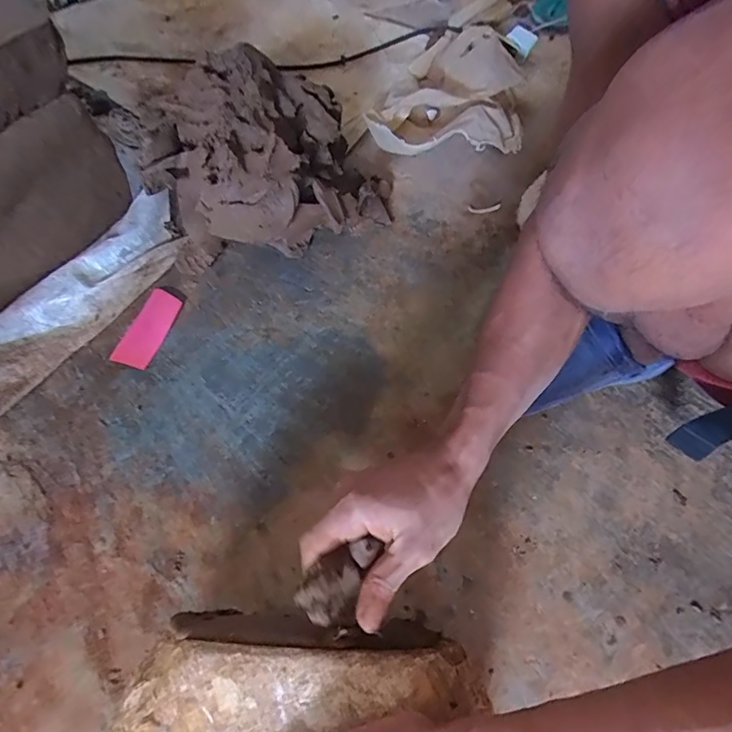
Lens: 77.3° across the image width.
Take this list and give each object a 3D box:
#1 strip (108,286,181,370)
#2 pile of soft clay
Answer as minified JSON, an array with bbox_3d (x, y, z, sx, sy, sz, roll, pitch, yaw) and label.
[{"bbox_3d":[-0.271,-0.048,0.571,0.045,0.011,0.105,16,63,7],"label":"strip"},{"bbox_3d":[-0.126,-0.265,0.590,0.274,0.192,0.234,-37,69,-19],"label":"pile of soft clay"}]

